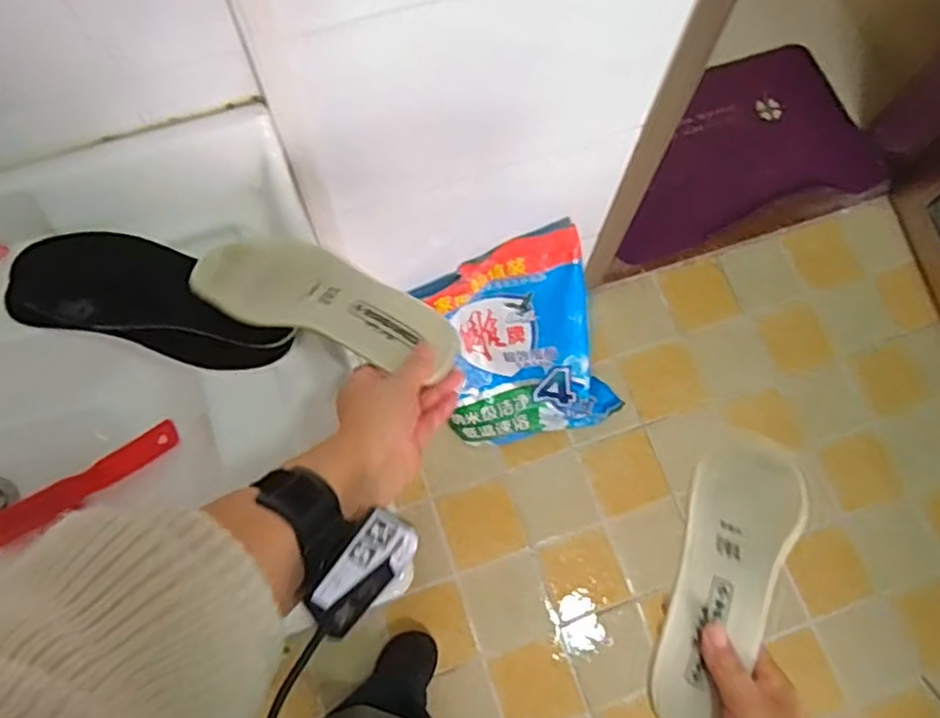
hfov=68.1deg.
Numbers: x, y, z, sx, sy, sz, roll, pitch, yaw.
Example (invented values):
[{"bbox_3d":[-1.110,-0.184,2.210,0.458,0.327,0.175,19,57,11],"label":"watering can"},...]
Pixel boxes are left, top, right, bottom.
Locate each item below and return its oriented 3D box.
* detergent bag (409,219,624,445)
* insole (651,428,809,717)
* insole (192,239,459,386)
[{"bbox_3d":[0.085,-0.027,1.306,0.318,0.430,0.089,-12,29,14],"label":"detergent bag"},{"bbox_3d":[0.187,0.150,0.510,0.079,0.025,0.235,29,59,8],"label":"insole"},{"bbox_3d":[-0.132,-0.054,0.614,0.273,0.015,0.086,20,71,23],"label":"insole"}]

